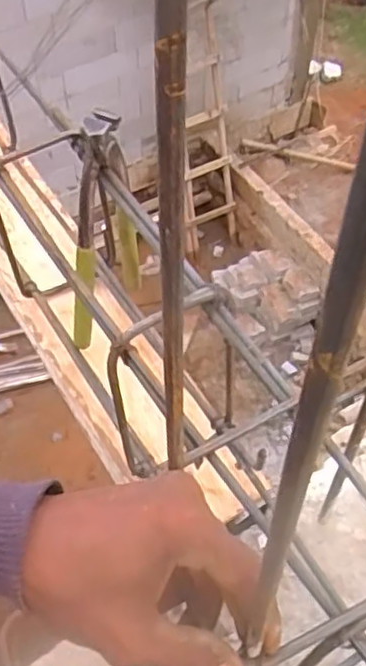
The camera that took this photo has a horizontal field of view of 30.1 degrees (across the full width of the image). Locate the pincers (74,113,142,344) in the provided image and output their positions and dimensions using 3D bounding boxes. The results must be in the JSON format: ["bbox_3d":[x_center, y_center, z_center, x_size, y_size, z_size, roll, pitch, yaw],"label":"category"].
[{"bbox_3d":[-0.069,-0.080,0.556,0.020,0.211,0.081,35,61,22],"label":"pincers"}]

